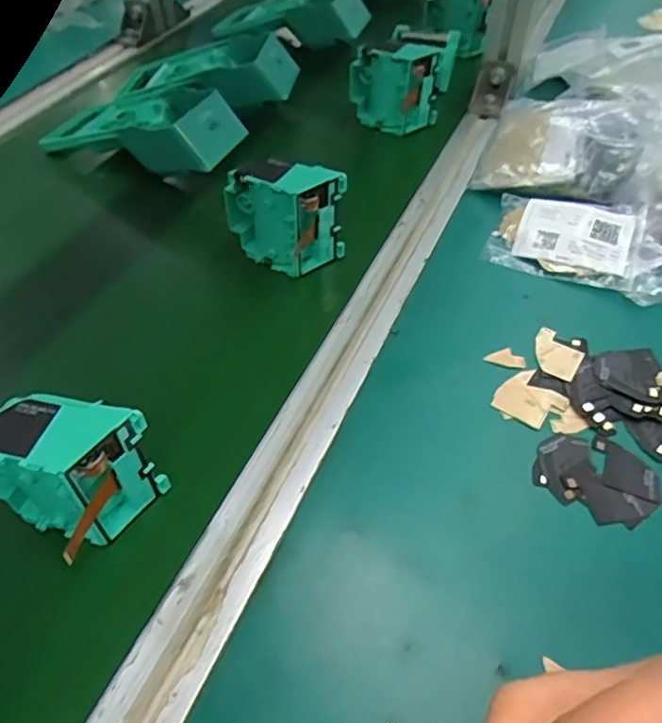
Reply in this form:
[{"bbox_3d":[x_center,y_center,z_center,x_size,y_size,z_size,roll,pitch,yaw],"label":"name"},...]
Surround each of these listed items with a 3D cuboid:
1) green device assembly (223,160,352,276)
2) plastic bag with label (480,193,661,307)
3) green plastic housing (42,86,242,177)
[{"bbox_3d":[-0.034,-0.106,0.425,0.080,0.075,0.042,22,52,19],"label":"green device assembly"},{"bbox_3d":[0.200,-0.087,0.434,0.153,0.023,0.082,22,52,19],"label":"plastic bag with label"},{"bbox_3d":[-0.175,-0.219,0.539,0.189,0.051,0.096,18,51,17],"label":"green plastic housing"}]

